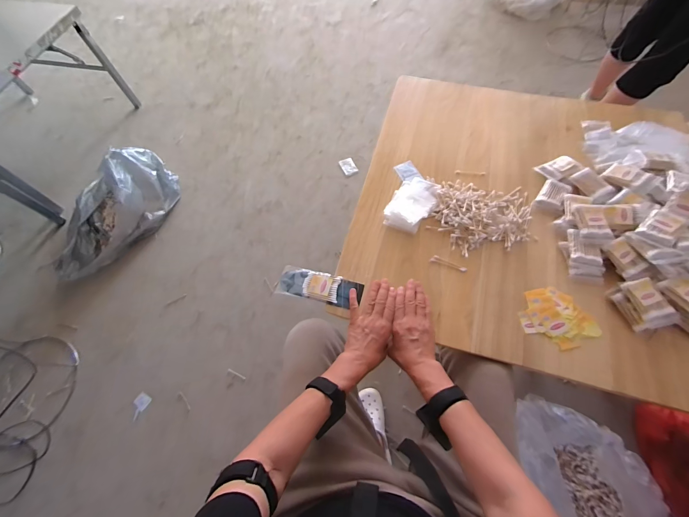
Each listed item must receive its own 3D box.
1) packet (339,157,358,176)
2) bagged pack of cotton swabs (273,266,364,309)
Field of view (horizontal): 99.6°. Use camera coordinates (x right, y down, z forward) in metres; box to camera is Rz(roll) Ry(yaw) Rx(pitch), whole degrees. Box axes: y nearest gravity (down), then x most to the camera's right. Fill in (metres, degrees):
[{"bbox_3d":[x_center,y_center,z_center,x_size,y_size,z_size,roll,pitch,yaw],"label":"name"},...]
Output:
[{"bbox_3d":[0.022,-0.448,1.415,0.073,0.008,0.094,-25,68,-9],"label":"packet"},{"bbox_3d":[-0.051,0.060,0.613,0.175,0.013,0.065,10,67,8],"label":"bagged pack of cotton swabs"}]

